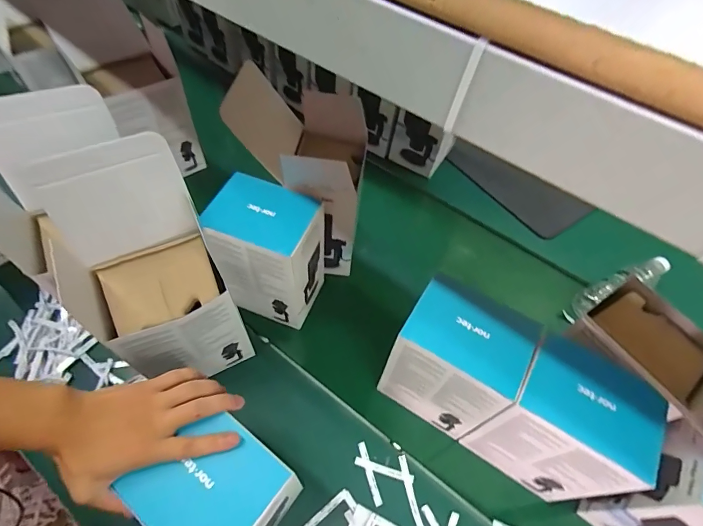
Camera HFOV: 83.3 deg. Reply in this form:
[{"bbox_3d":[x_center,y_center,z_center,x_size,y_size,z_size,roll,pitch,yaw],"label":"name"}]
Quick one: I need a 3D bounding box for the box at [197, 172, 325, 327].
[{"bbox_3d":[-0.129,-0.006,0.659,0.146,0.232,0.121,14,56,6],"label":"box"}]

